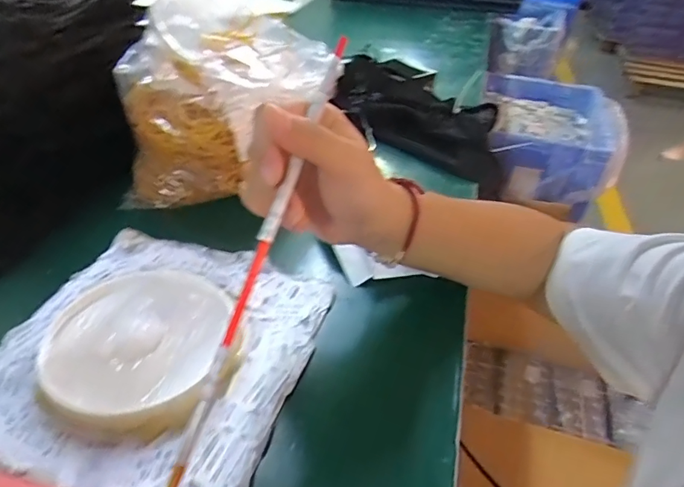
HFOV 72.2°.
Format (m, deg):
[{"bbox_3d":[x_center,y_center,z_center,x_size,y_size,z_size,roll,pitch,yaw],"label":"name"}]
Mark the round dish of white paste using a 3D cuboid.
[{"bbox_3d":[-0.131,0.068,0.313,0.118,0.017,0.126,2,38,-2],"label":"round dish of white paste"}]

